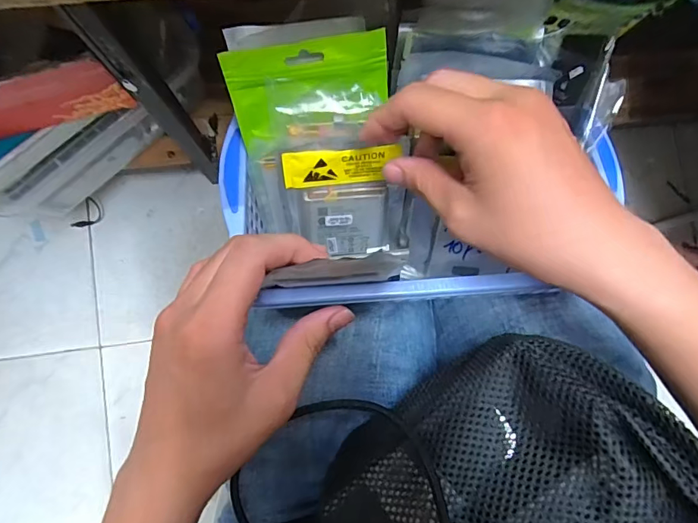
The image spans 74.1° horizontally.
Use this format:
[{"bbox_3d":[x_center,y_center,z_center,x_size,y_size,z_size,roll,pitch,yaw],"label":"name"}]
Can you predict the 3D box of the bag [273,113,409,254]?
[{"bbox_3d":[-0.003,-0.046,0.331,0.084,0.018,0.107,-6,132,-5],"label":"bag"}]

